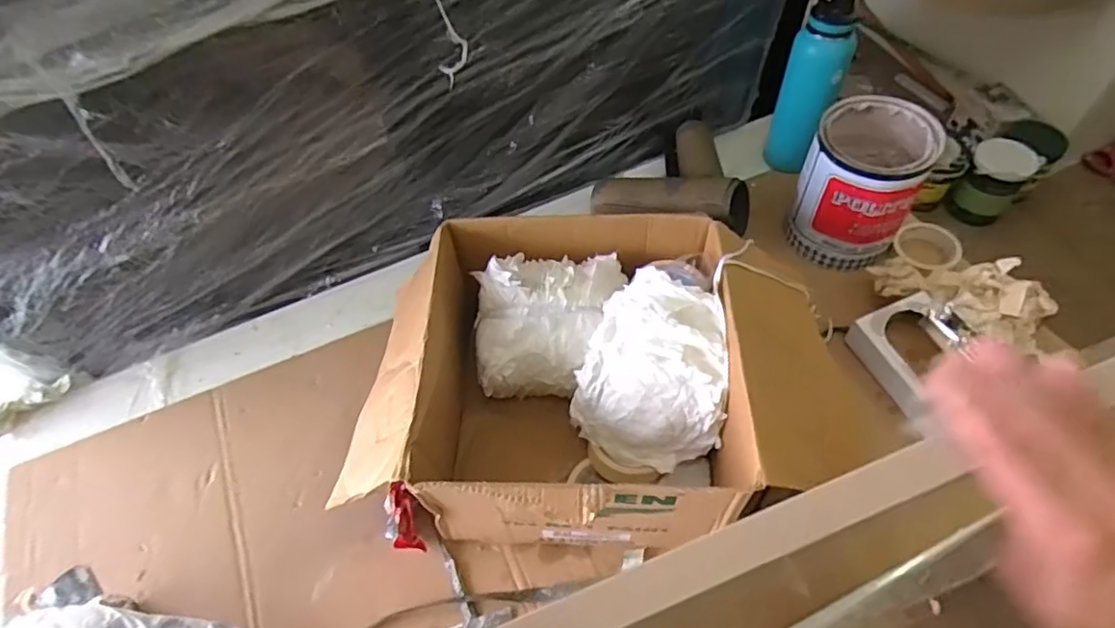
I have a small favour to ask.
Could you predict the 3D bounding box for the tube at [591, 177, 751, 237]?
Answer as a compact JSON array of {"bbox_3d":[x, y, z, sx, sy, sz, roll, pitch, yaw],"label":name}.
[{"bbox_3d":[0.171,-0.174,0.974,0.250,0.065,0.080,11,55,33],"label":"tube"}]

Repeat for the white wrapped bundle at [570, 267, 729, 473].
[{"bbox_3d":[0.116,0.066,0.737,0.173,0.144,0.186,13,57,12],"label":"white wrapped bundle"}]

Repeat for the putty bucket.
[{"bbox_3d":[0.444,-0.187,0.928,0.160,0.197,0.164,22,60,17],"label":"putty bucket"}]

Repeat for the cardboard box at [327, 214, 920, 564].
[{"bbox_3d":[0.016,0.083,0.764,0.535,0.207,0.380,-2,56,2],"label":"cardboard box"}]

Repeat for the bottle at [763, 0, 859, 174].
[{"bbox_3d":[0.398,-0.353,0.980,0.089,0.269,0.077,17,58,15],"label":"bottle"}]

